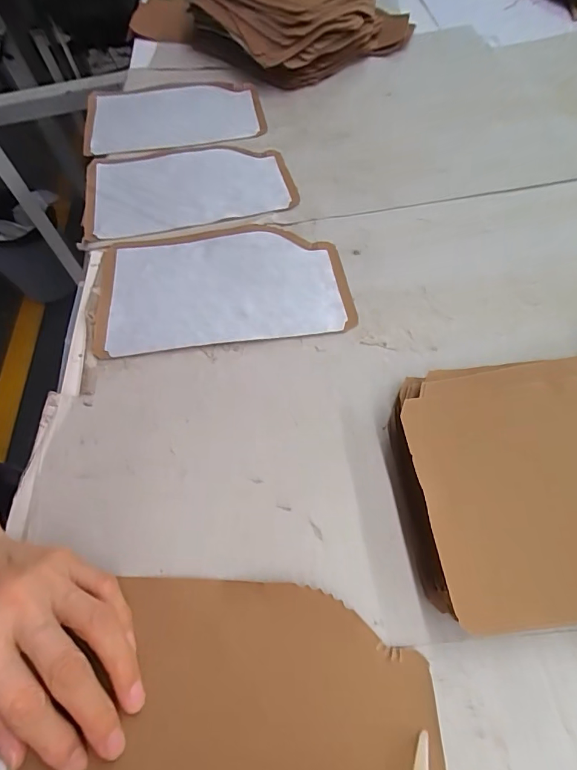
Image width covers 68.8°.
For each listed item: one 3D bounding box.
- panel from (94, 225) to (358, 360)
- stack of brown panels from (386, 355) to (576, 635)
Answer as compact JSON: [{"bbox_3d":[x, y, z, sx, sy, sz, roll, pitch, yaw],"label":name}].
[{"bbox_3d":[-0.060,-0.092,0.379,0.216,0.006,0.138,-7,57,-1],"label":"panel"},{"bbox_3d":[0.196,0.056,0.266,0.240,0.027,0.157,-6,59,1],"label":"stack of brown panels"}]

